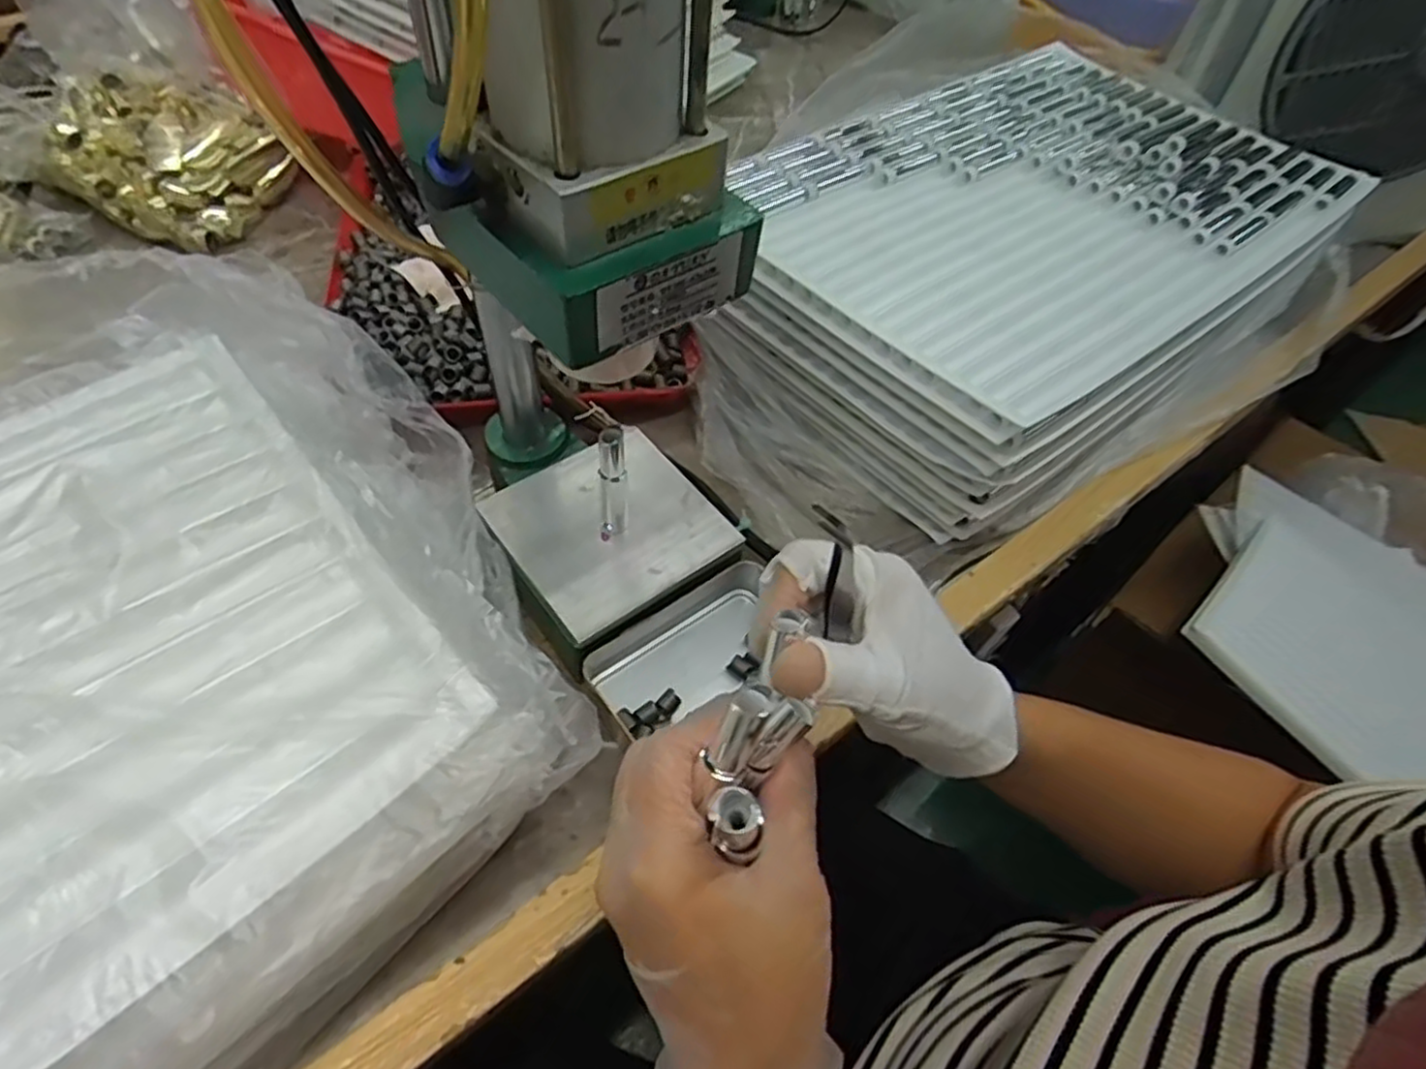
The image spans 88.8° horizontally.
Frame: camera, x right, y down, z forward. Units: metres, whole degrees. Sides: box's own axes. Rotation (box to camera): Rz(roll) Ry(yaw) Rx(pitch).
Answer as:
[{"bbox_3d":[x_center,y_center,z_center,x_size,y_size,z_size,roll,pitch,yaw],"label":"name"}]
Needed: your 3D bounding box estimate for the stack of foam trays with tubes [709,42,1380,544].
[{"bbox_3d":[0.258,-0.233,0.616,0.495,0.139,0.326,-31,60,-27],"label":"stack of foam trays with tubes"}]

